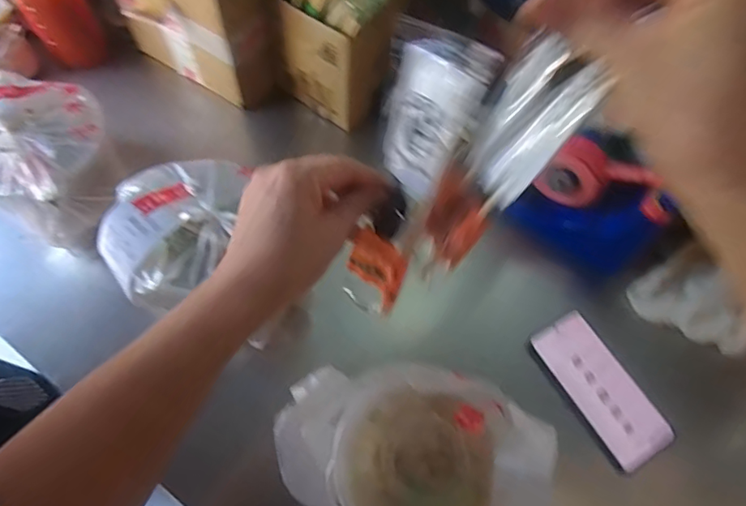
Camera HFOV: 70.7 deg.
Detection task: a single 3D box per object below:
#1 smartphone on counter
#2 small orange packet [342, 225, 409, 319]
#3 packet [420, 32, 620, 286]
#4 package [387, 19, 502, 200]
[{"bbox_3d":[0.239,0.140,0.553,0.075,0.014,0.157,-29,68,-17],"label":"smartphone on counter"},{"bbox_3d":[0.001,0.017,0.390,0.045,0.071,0.008,32,41,20],"label":"small orange packet"},{"bbox_3d":[0.065,-0.043,0.295,0.011,0.156,0.043,-18,63,-35],"label":"packet"},{"bbox_3d":[0.030,-0.080,0.300,0.008,0.096,0.059,-29,63,-35],"label":"package"}]

